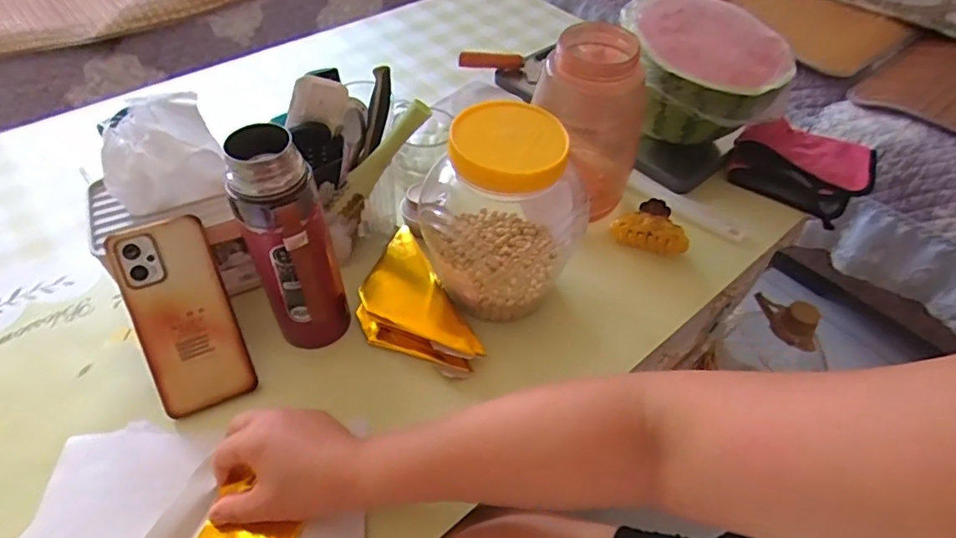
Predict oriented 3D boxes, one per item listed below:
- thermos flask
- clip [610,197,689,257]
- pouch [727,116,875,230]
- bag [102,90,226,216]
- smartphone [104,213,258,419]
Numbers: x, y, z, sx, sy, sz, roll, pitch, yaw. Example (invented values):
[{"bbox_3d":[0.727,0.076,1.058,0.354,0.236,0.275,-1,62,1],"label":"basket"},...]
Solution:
[{"bbox_3d":[-0.148,-0.008,0.442,0.065,0.213,0.067,-18,52,-18],"label":"thermos flask"},{"bbox_3d":[0.197,-0.048,0.613,0.083,0.034,0.051,17,50,12],"label":"clip"},{"bbox_3d":[0.419,-0.138,0.700,0.170,0.054,0.146,22,51,16],"label":"pouch"},{"bbox_3d":[-0.285,-0.103,0.487,0.093,0.074,0.071,-27,55,-24],"label":"bag"},{"bbox_3d":[-0.252,0.039,0.464,0.077,0.008,0.163,-19,96,-19],"label":"smartphone"}]

